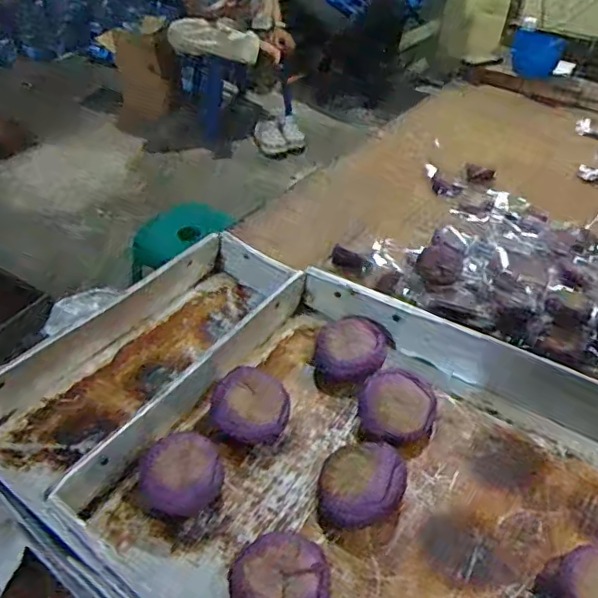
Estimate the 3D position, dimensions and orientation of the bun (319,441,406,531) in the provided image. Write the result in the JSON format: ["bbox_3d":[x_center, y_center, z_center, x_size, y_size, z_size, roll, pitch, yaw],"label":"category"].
[{"bbox_3d":[0.059,0.174,0.555,0.079,0.039,0.074,2,41,-2],"label":"bun"}]

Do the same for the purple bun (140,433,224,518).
[{"bbox_3d":[-0.111,0.159,0.555,0.078,0.039,0.080,2,41,-2],"label":"purple bun"}]

